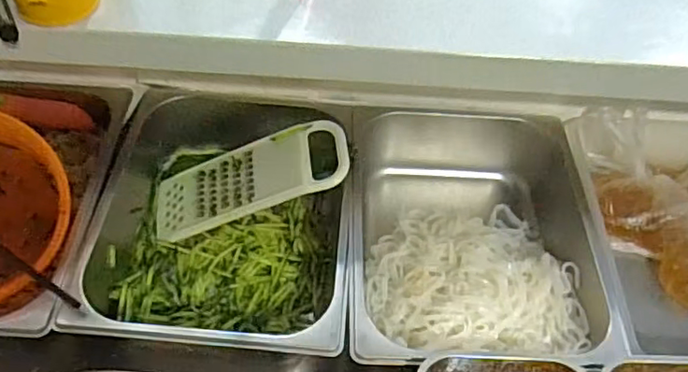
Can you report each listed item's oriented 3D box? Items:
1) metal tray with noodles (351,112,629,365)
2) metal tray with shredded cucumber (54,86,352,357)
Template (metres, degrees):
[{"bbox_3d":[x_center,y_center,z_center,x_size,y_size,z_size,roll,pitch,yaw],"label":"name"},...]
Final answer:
[{"bbox_3d":[0.136,0.060,0.669,0.256,0.105,0.319,2,51,-2],"label":"metal tray with noodles"},{"bbox_3d":[-0.124,0.031,0.657,0.257,0.106,0.336,3,51,-1],"label":"metal tray with shredded cucumber"}]

